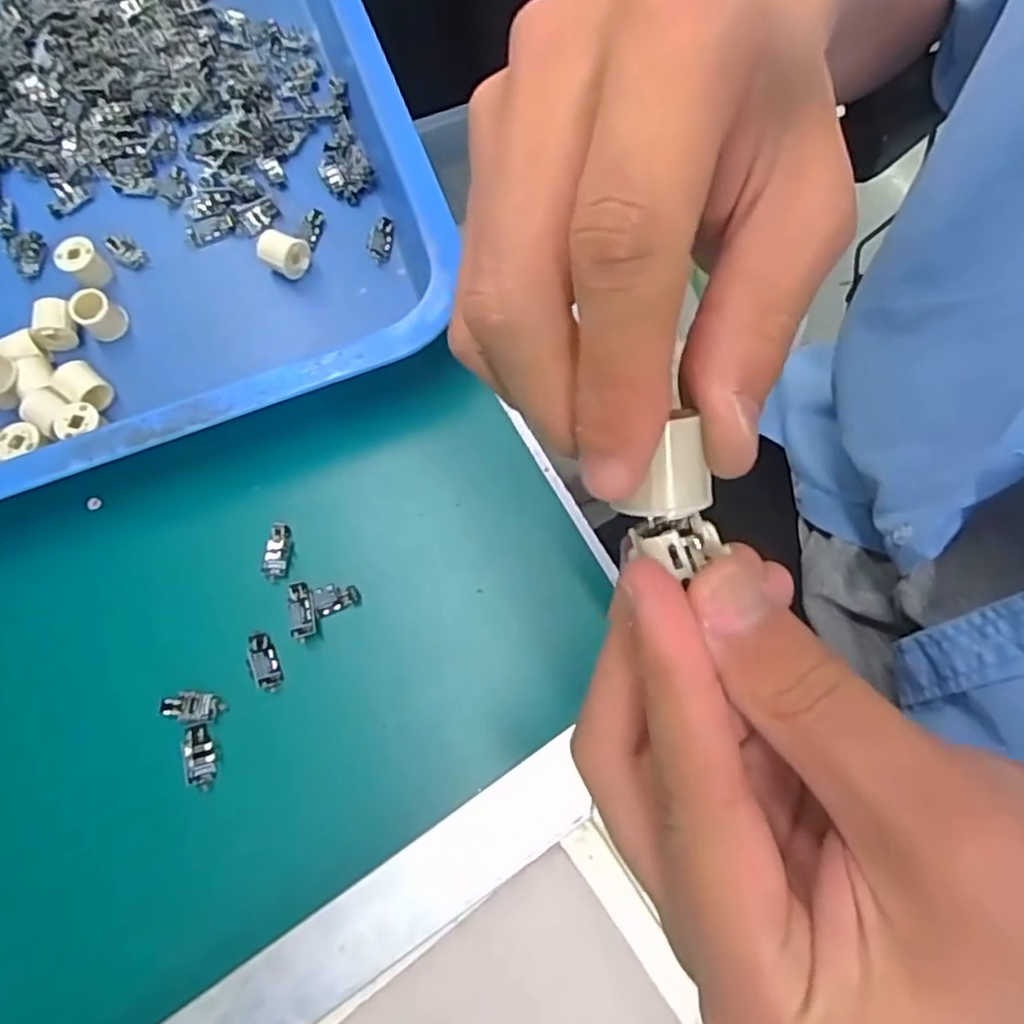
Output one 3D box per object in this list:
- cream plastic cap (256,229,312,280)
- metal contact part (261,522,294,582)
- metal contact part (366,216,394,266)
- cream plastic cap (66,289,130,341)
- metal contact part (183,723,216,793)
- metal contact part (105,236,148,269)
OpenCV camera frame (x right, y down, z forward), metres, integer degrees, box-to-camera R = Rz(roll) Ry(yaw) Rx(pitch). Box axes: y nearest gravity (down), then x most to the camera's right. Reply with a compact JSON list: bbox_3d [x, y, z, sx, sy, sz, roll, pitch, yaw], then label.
[{"bbox_3d":[-0.117,-0.132,0.344,0.020,0.018,0.020,16,73,10],"label":"cream plastic cap"},{"bbox_3d":[-0.106,0.018,0.304,0.011,0.005,0.026,1,71,5],"label":"metal contact part"},{"bbox_3d":[-0.070,-0.143,0.351,0.013,0.006,0.026,2,71,5],"label":"metal contact part"},{"bbox_3d":[-0.208,-0.099,0.337,0.017,0.019,0.020,41,79,16],"label":"cream plastic cap"},{"bbox_3d":[-0.129,0.101,0.275,0.010,0.005,0.026,-16,70,-1],"label":"metal contact part"},{"bbox_3d":[-0.206,-0.139,0.355,0.025,0.004,0.012,35,76,14],"label":"metal contact part"}]

